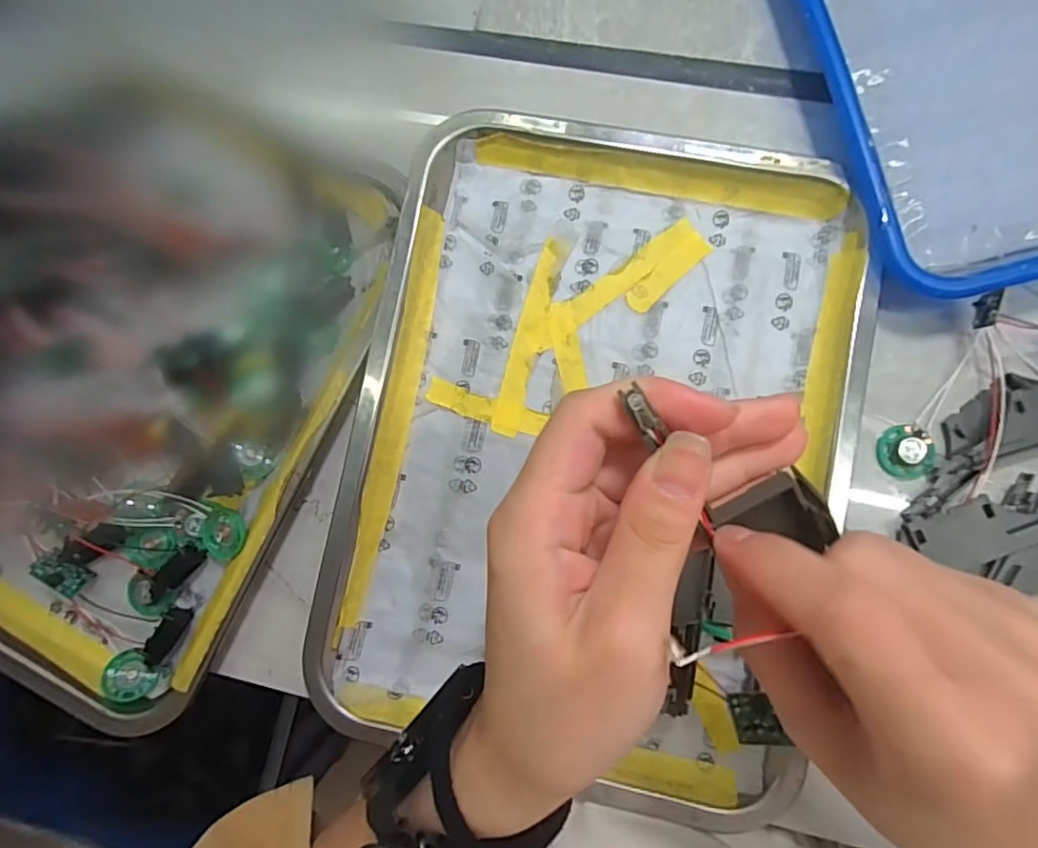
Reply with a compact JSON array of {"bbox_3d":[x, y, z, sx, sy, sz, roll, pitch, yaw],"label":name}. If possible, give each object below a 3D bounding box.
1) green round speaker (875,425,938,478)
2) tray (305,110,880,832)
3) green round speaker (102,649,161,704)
[{"bbox_3d":[0.209,0.015,0.300,0.027,0.009,0.027,-1,85,6],"label":"green round speaker"},{"bbox_3d":[0.041,0.008,0.308,0.260,0.026,0.349,12,86,7],"label":"tray"},{"bbox_3d":[-0.223,0.145,0.319,0.026,0.008,0.028,-25,76,-33],"label":"green round speaker"}]

